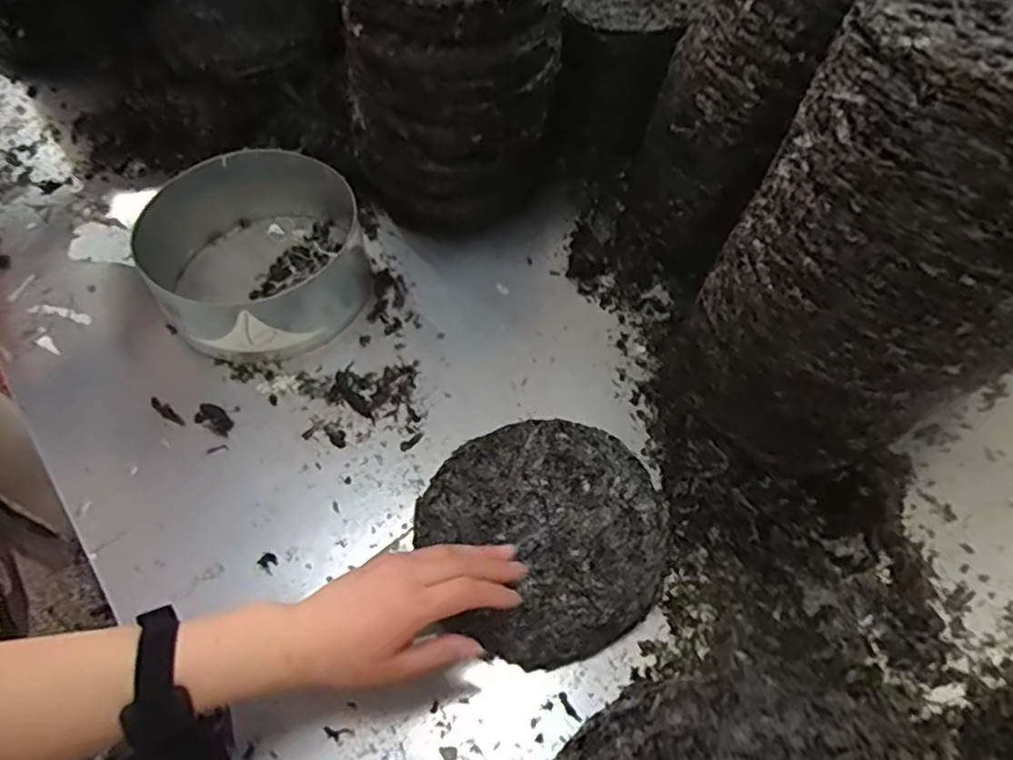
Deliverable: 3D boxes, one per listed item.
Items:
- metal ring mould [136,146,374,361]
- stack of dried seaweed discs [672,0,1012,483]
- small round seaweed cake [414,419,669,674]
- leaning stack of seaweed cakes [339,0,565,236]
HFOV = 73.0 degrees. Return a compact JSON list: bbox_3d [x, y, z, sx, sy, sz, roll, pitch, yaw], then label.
[{"bbox_3d":[-0.237,-0.124,0.677,0.207,0.095,0.192,0,58,1],"label":"metal ring mould"},{"bbox_3d":[0.272,-0.085,0.459,0.208,0.328,0.190,-34,64,-19],"label":"stack of dried seaweed discs"},{"bbox_3d":[0.033,0.122,0.555,0.184,0.014,0.191,0,58,1],"label":"small round seaweed cake"},{"bbox_3d":[-0.053,-0.303,0.679,0.204,0.274,0.176,-6,58,-3],"label":"leaning stack of seaweed cakes"}]

